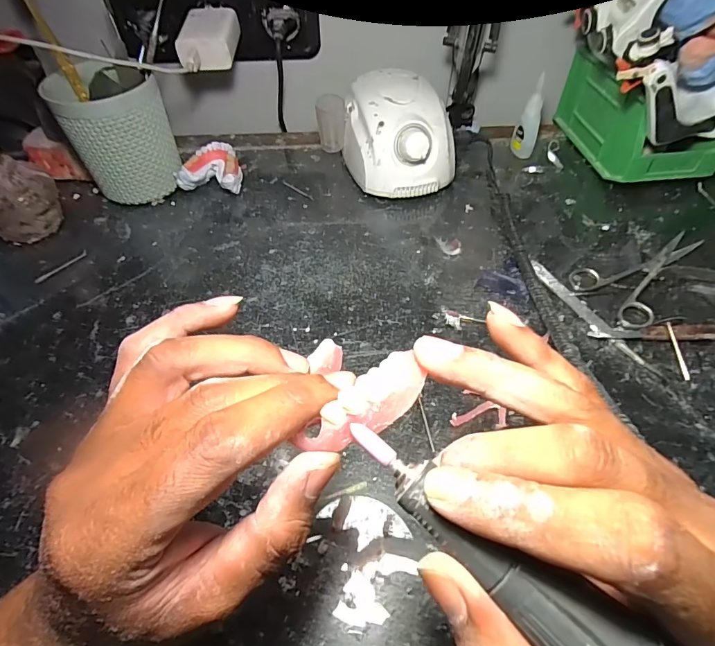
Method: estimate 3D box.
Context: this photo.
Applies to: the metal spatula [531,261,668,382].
[{"bbox_3d":[0.191,-0.006,0.346,0.013,0.004,0.137,-23,55,-17],"label":"metal spatula"}]

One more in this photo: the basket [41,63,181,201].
[{"bbox_3d":[-0.233,-0.184,0.420,0.092,0.112,0.086,-23,55,-17],"label":"basket"}]

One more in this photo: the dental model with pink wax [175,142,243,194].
[{"bbox_3d":[-0.155,-0.164,0.454,0.060,0.034,0.051,4,52,3],"label":"dental model with pink wax"}]

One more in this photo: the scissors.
[{"bbox_3d":[0.258,-0.045,0.371,0.130,0.009,0.070,-25,56,-18],"label":"scissors"}]

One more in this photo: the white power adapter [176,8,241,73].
[{"bbox_3d":[-0.153,-0.289,0.431,0.052,0.035,0.076,-2,52,-1],"label":"white power adapter"}]

